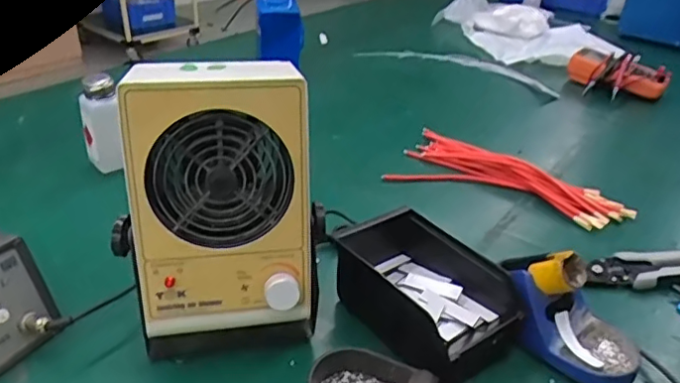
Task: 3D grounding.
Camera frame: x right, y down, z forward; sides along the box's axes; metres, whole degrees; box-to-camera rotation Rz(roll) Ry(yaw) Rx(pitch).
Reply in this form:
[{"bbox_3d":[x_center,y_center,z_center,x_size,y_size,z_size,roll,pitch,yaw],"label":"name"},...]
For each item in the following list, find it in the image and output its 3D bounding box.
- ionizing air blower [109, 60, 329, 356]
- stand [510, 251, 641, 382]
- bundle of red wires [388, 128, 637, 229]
[{"bbox_3d":[-0.098,0.019,0.503,0.156,0.246,0.125,0,31,-6],"label":"ionizing air blower"},{"bbox_3d":[0.222,0.114,0.530,0.113,0.089,0.074,28,39,35],"label":"stand"},{"bbox_3d":[0.243,-0.023,0.812,0.316,0.039,0.136,16,33,20],"label":"bundle of red wires"}]

